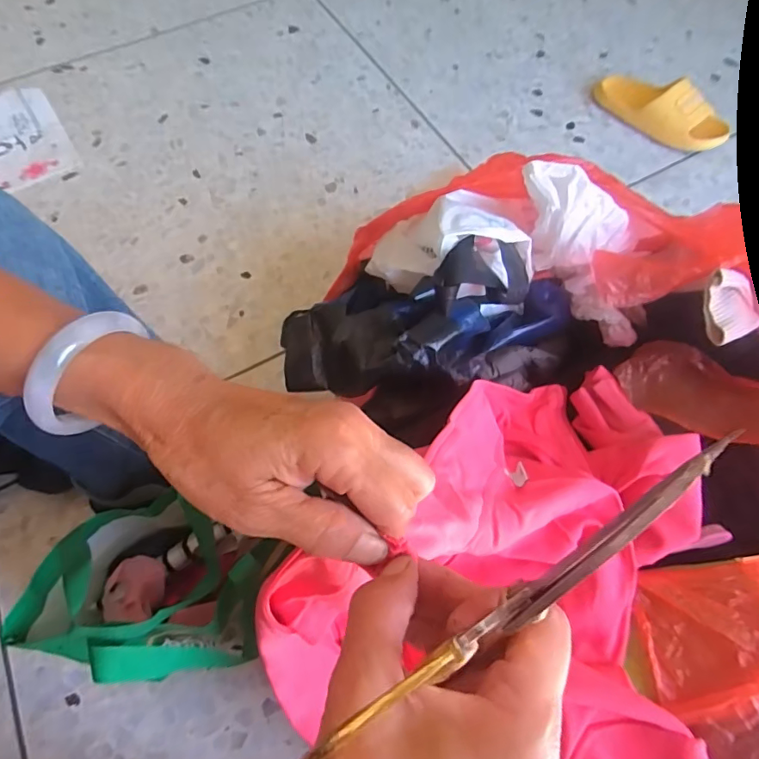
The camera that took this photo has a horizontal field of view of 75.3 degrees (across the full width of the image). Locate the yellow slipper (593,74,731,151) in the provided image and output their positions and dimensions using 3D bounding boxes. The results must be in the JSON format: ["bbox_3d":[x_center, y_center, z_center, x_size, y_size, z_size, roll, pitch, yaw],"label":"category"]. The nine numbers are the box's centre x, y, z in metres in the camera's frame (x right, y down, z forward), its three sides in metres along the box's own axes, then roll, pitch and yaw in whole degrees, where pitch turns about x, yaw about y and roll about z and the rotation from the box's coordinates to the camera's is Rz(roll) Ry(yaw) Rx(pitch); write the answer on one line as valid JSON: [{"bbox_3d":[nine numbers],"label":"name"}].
[{"bbox_3d":[0.524,-0.510,0.921,0.251,0.075,0.078,36,70,16],"label":"yellow slipper"}]

